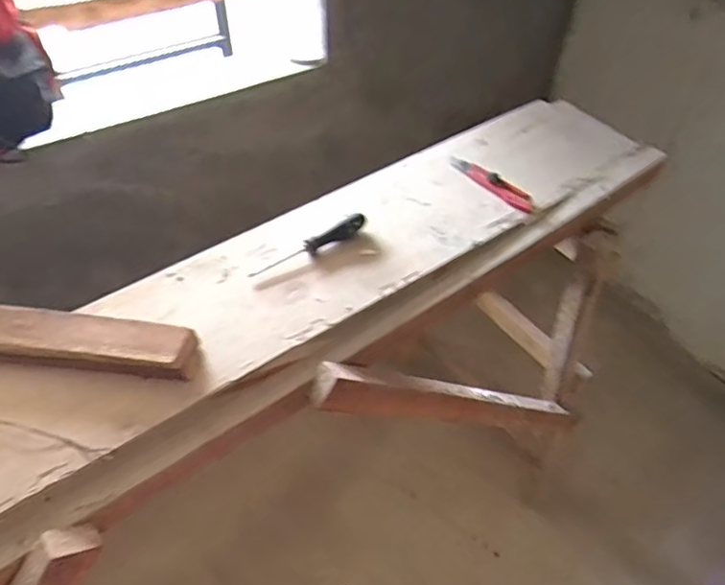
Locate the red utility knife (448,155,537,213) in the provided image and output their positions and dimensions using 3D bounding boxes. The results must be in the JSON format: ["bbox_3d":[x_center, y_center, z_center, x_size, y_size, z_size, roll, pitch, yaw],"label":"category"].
[{"bbox_3d":[0.215,-0.183,0.953,0.043,0.012,0.169,-35,58,-28],"label":"red utility knife"}]

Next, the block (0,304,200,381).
[{"bbox_3d":[-0.344,0.061,0.700,0.282,0.038,0.066,6,49,3],"label":"block"}]

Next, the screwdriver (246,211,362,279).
[{"bbox_3d":[-0.072,-0.071,0.838,0.200,0.031,0.023,-31,56,-26],"label":"screwdriver"}]

